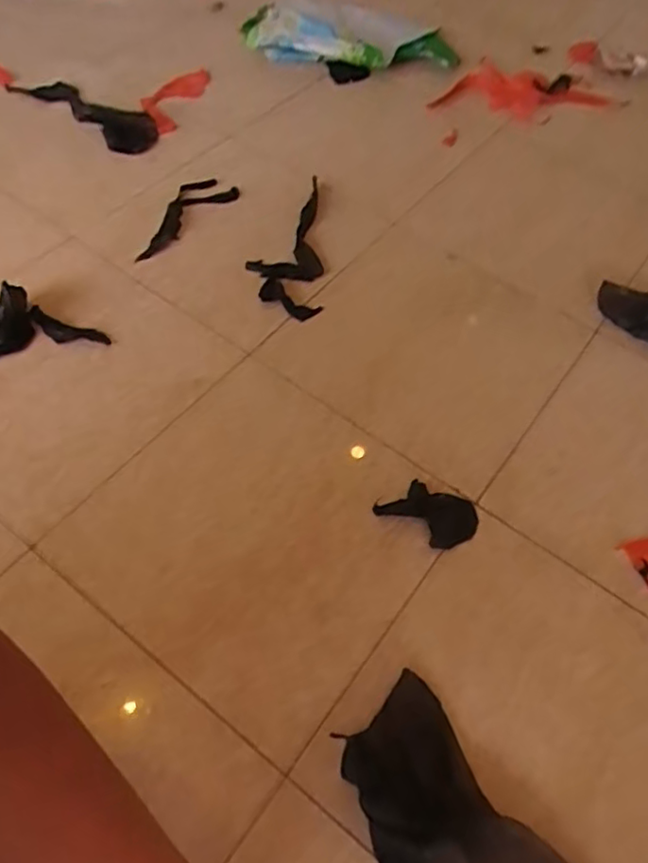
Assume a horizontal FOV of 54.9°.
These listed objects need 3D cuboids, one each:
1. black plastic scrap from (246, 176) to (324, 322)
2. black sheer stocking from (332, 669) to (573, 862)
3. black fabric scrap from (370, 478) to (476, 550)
[{"bbox_3d":[-0.047,-0.226,0.757,0.087,0.016,0.213,-3,60,-3],"label":"black plastic scrap"},{"bbox_3d":[0.124,0.310,0.423,0.101,0.029,0.274,-37,68,-20],"label":"black sheer stocking"},{"bbox_3d":[0.098,0.073,0.580,0.086,0.006,0.059,30,64,15],"label":"black fabric scrap"}]

